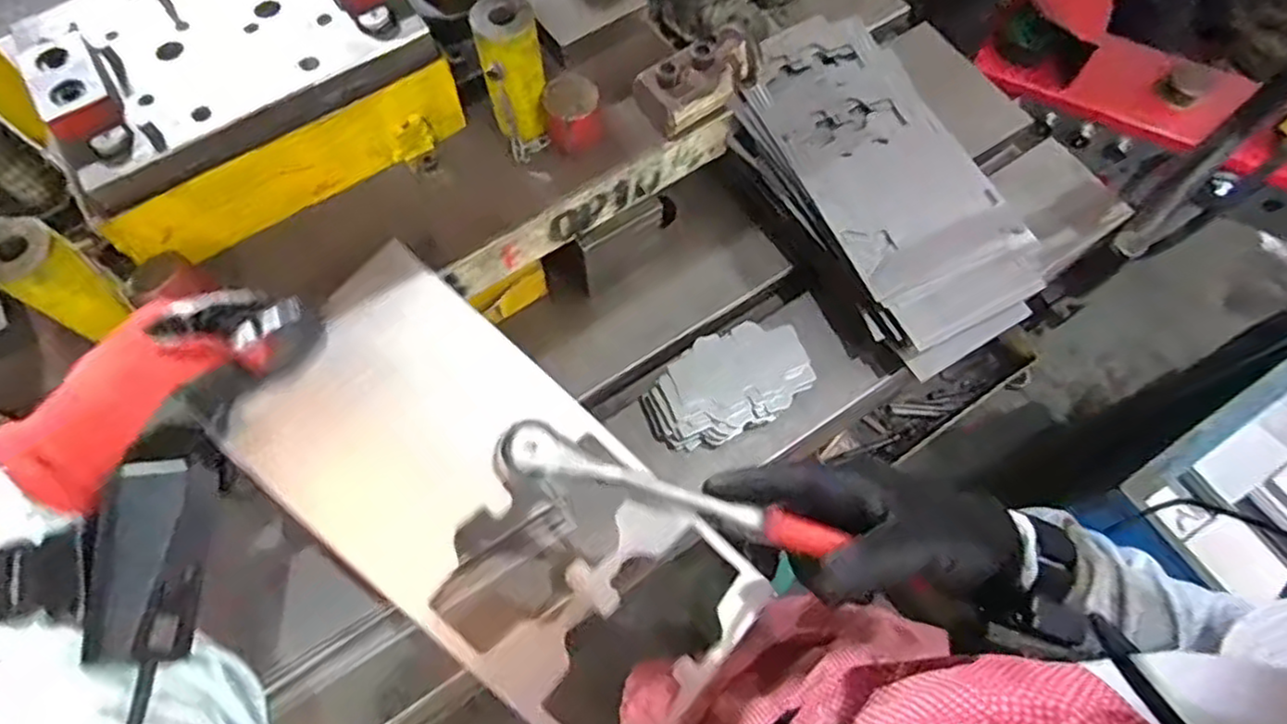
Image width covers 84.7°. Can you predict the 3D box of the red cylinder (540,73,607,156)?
[{"bbox_3d":[-0.047,-0.168,0.486,0.039,0.036,0.039,0,67,0],"label":"red cylinder"}]

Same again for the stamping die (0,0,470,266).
[{"bbox_3d":[-0.270,-0.196,0.478,0.231,0.092,0.174,-33,71,-13],"label":"stamping die"}]

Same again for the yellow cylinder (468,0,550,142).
[{"bbox_3d":[-0.087,-0.194,0.474,0.038,0.092,0.034,-15,68,-6],"label":"yellow cylinder"}]

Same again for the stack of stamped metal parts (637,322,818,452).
[{"bbox_3d":[0.066,0.019,0.558,0.132,0.030,0.074,-23,69,-9],"label":"stack of stamped metal parts"}]

